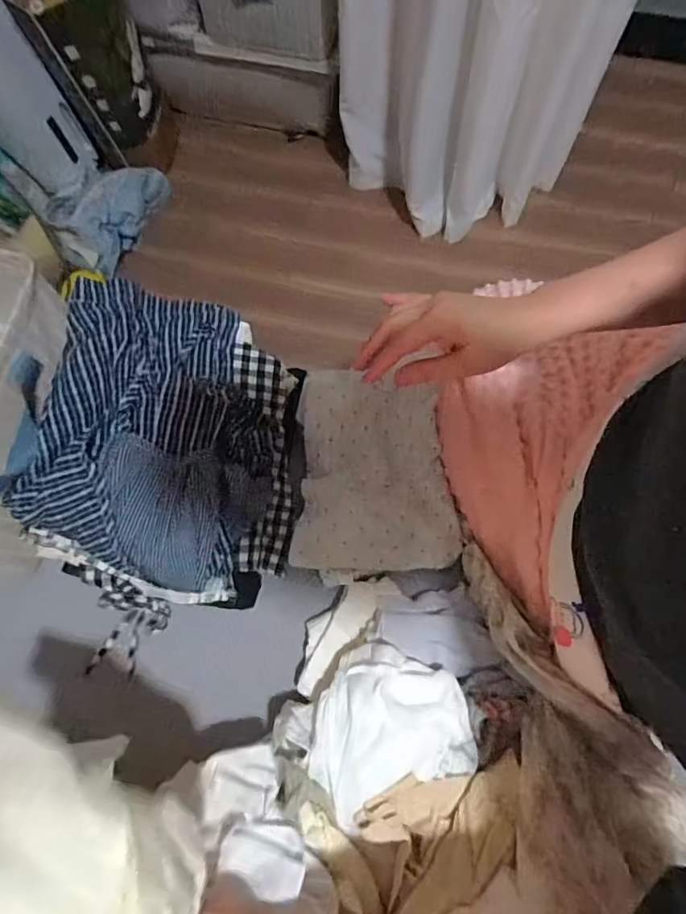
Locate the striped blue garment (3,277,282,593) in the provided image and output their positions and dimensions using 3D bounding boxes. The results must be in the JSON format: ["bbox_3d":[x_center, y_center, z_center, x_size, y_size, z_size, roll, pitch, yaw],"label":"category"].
[{"bbox_3d":[-0.177,-0.029,0.502,0.209,0.069,0.287,9,78,4],"label":"striped blue garment"}]

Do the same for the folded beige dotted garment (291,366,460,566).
[{"bbox_3d":[0.037,0.008,0.567,0.170,0.030,0.224,1,77,2],"label":"folded beige dotted garment"}]

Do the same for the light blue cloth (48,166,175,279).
[{"bbox_3d":[-0.572,-0.621,1.272,0.180,0.079,0.260,40,81,9],"label":"light blue cloth"}]

